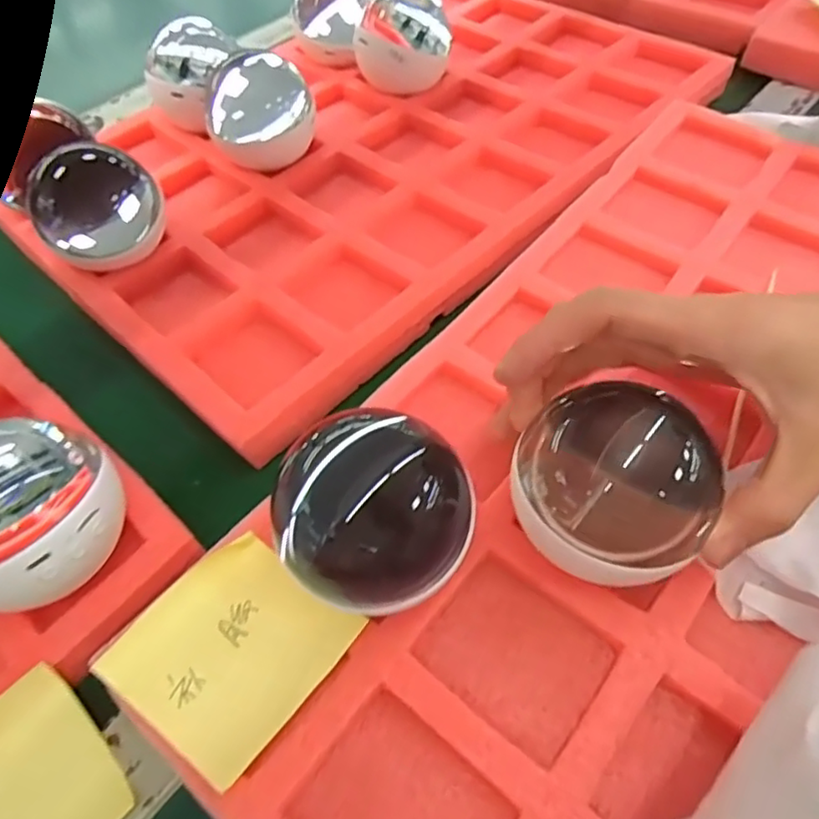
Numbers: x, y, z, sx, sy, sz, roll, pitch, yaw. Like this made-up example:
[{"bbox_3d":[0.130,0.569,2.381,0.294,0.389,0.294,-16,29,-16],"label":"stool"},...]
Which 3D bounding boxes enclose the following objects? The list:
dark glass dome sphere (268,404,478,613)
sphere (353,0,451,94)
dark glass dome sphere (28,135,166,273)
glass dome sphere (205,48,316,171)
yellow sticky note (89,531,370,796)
[{"bbox_3d":[-0.008,0.044,0.235,0.076,0.060,0.058,-37,60,-21],"label":"dark glass dome sphere"},{"bbox_3d":[-0.006,-0.293,0.482,0.072,0.065,0.073,-2,54,2],"label":"sphere"},{"bbox_3d":[-0.197,-0.127,0.384,0.070,0.057,0.066,-2,54,2],"label":"dark glass dome sphere"},{"bbox_3d":[-0.104,-0.210,0.433,0.077,0.074,0.075,-15,55,-7],"label":"glass dome sphere"},{"bbox_3d":[-0.069,0.092,0.238,0.071,0.004,0.073,32,59,15],"label":"yellow sticky note"}]

